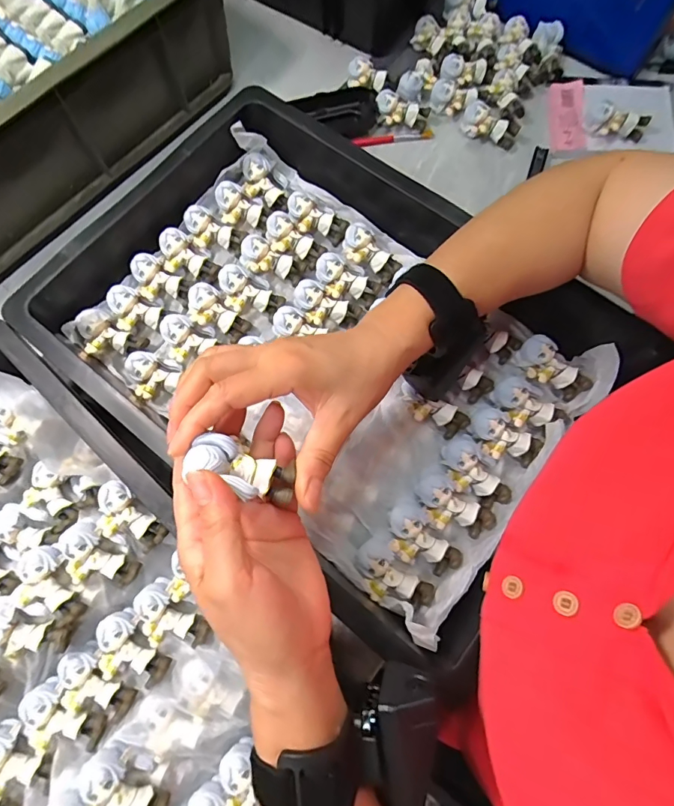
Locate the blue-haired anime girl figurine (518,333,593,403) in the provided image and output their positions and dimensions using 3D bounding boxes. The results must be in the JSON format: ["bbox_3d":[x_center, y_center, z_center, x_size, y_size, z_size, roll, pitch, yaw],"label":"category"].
[{"bbox_3d":[0.190,-0.031,0.378,0.066,0.025,0.038,38,78,-4],"label":"blue-haired anime girl figurine"}]

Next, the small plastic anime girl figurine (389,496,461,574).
[{"bbox_3d":[0.063,0.106,0.332,0.039,0.025,0.062,-37,77,-9],"label":"small plastic anime girl figurine"}]

